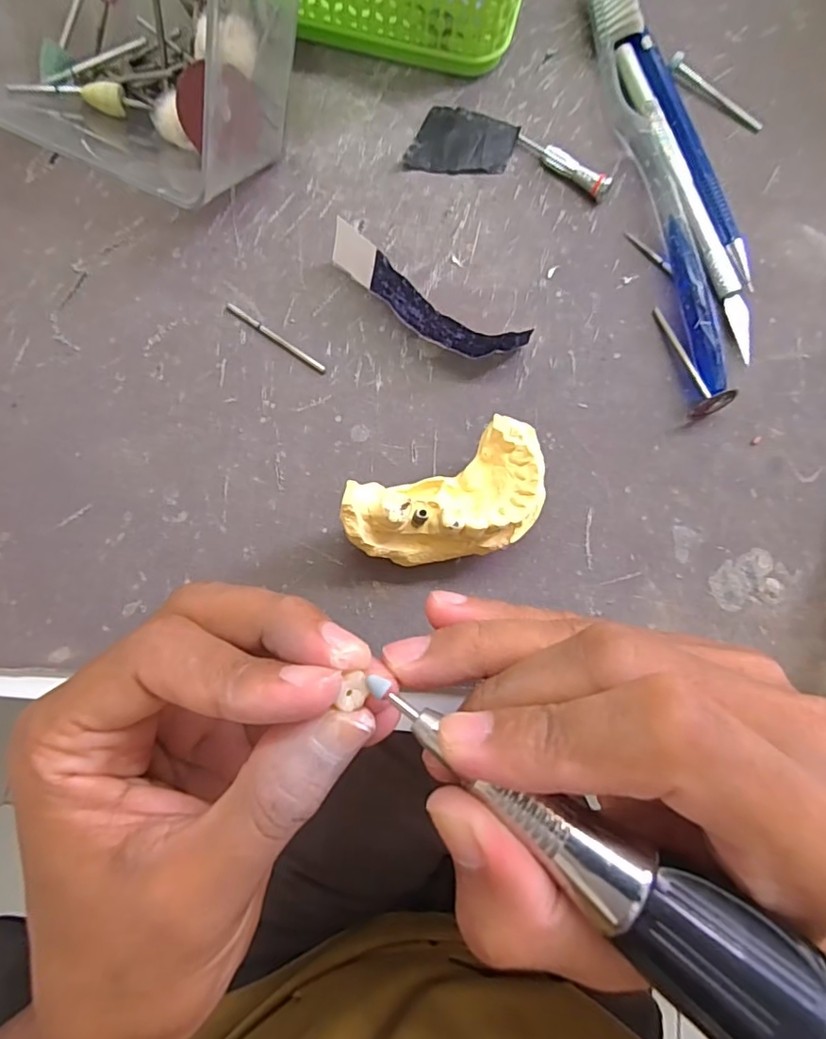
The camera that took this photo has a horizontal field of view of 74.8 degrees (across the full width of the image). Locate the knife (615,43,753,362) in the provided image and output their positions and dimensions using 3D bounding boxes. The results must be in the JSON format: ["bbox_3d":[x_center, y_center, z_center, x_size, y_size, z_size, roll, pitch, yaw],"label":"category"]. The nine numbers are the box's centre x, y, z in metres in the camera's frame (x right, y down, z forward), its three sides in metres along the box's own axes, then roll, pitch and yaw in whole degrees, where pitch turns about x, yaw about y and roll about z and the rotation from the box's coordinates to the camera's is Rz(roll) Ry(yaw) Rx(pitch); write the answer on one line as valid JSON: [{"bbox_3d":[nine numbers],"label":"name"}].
[{"bbox_3d":[0.107,-0.127,0.213,0.011,0.010,0.138,-17,82,-5],"label":"knife"}]

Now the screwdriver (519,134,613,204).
[{"bbox_3d":[0.060,-0.141,0.215,0.041,0.008,0.007,38,81,4],"label":"screwdriver"}]

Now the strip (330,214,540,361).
[{"bbox_3d":[0.003,-0.079,0.197,0.079,0.017,0.016,31,81,3],"label":"strip"}]

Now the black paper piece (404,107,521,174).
[{"bbox_3d":[0.020,-0.150,0.216,0.039,0.004,0.029,16,85,2],"label":"black paper piece"}]

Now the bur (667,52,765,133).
[{"bbox_3d":[0.126,-0.177,0.223,0.046,0.007,0.005,35,81,3],"label":"bur"}]

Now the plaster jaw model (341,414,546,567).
[{"bbox_3d":[0.013,-0.004,0.178,0.066,0.032,0.036,-21,82,-6],"label":"plaster jaw model"}]

